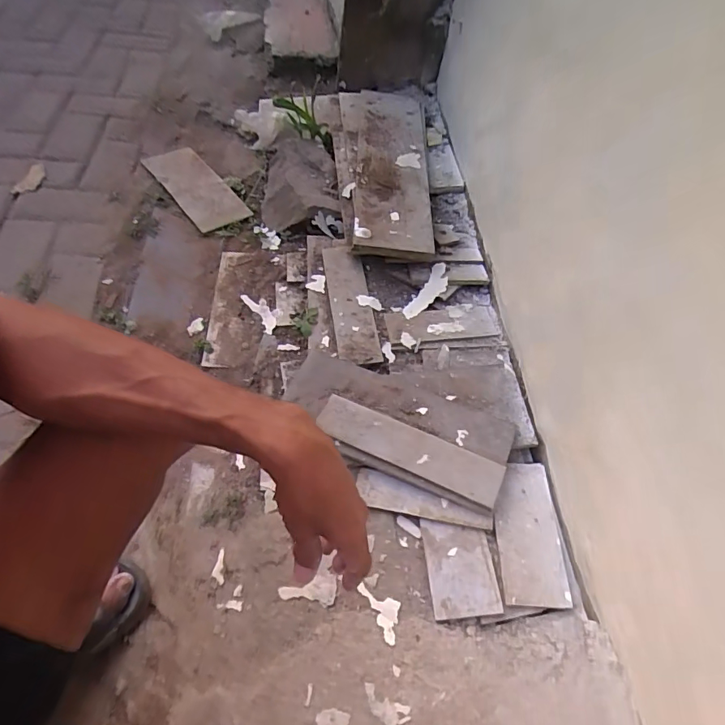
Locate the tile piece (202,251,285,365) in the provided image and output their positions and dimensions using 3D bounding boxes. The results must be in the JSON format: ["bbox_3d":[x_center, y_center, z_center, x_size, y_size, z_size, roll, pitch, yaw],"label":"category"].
[{"bbox_3d":[-0.221,-0.114,0.922,0.130,0.013,0.291,2,53,-8],"label":"tile piece"}]

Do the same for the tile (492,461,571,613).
[{"bbox_3d":[0.227,0.227,0.661,0.088,0.009,0.194,4,53,-2],"label":"tile"}]

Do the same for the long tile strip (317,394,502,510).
[{"bbox_3d":[0.064,0.124,0.705,0.276,0.008,0.063,22,60,18],"label":"long tile strip"}]

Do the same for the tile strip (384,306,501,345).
[{"bbox_3d":[0.143,-0.071,0.869,0.202,0.006,0.076,-4,54,-8],"label":"tile strip"}]

